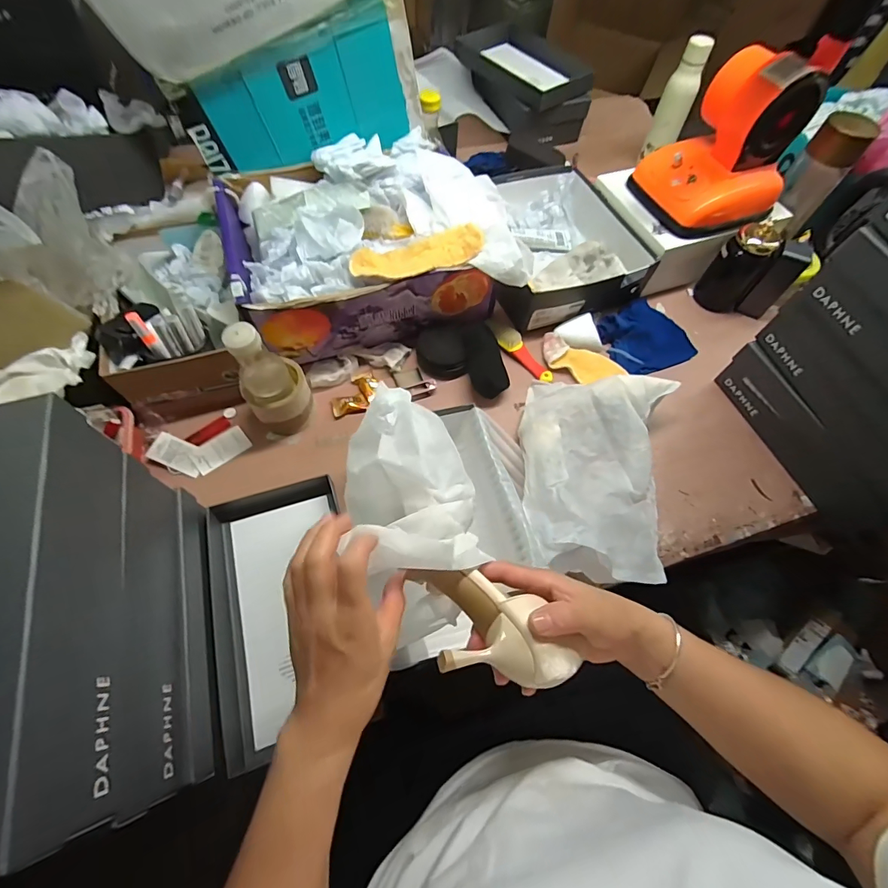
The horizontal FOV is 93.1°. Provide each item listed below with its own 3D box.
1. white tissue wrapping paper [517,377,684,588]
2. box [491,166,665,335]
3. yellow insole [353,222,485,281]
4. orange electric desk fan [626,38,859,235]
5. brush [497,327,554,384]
[{"bbox_3d":[0.212,0.026,0.588,0.199,0.088,0.299,11,63,2],"label":"white tissue wrapping paper"},{"bbox_3d":[0.196,-0.384,0.805,0.264,0.094,0.330,-19,66,-13],"label":"box"},{"bbox_3d":[-0.037,-0.278,0.620,0.198,0.021,0.075,-13,65,-10],"label":"yellow insole"},{"bbox_3d":[0.461,-0.490,0.687,0.181,0.197,0.194,-27,68,-16],"label":"orange electric desk fan"},{"bbox_3d":[0.141,-0.152,0.718,0.117,0.029,0.033,41,68,16],"label":"brush"}]

